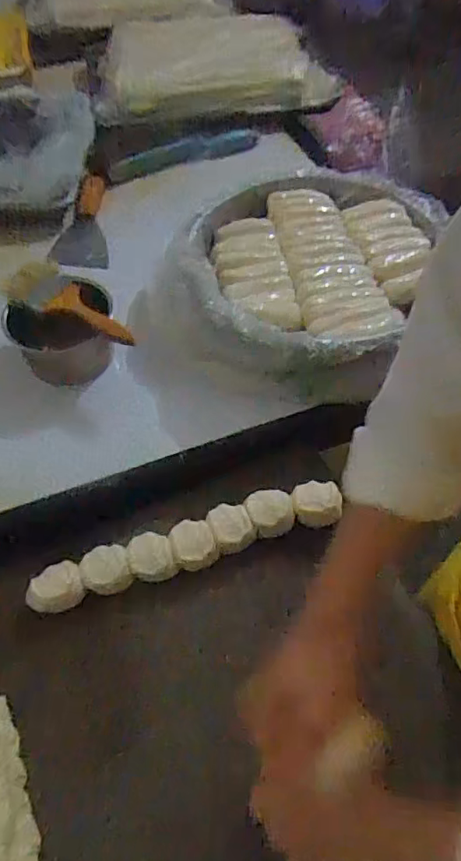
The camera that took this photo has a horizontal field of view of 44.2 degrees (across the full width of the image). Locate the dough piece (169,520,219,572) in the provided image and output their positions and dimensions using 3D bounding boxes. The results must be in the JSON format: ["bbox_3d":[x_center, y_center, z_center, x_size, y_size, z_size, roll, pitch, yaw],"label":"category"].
[{"bbox_3d":[-0.043,0.124,0.627,0.045,0.028,0.050,-17,56,-13],"label":"dough piece"}]

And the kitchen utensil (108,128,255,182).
[{"bbox_3d":[-0.084,-0.497,1.014,0.283,0.041,0.023,-25,58,-18],"label":"kitchen utensil"}]

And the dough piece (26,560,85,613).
[{"bbox_3d":[-0.190,0.170,0.614,0.058,0.028,0.041,-17,56,-12],"label":"dough piece"}]

